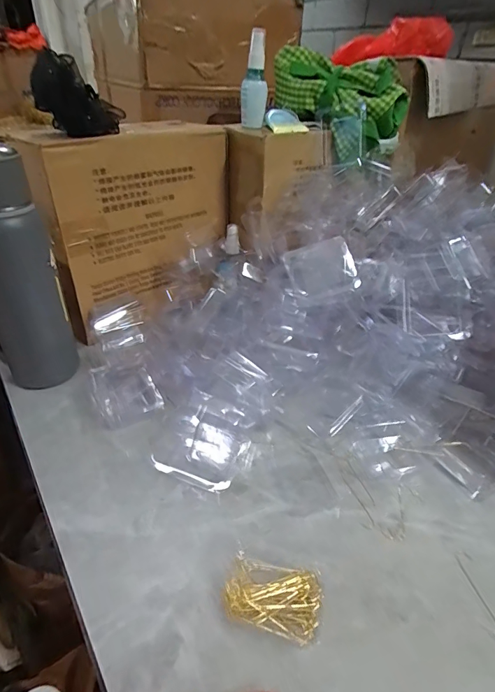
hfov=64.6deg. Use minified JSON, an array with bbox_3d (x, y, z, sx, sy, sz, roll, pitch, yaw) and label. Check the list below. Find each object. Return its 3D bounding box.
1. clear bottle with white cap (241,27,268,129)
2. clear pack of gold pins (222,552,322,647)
[{"bbox_3d":[0.010,-0.394,0.585,0.040,0.114,0.032,2,35,-1],"label":"clear bottle with white cap"},{"bbox_3d":[0.020,0.194,0.304,0.072,0.017,0.048,10,36,9],"label":"clear pack of gold pins"}]

